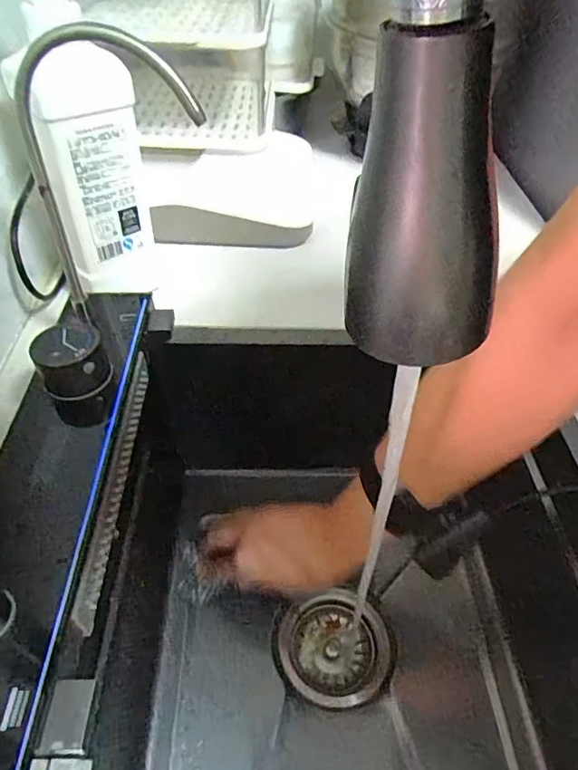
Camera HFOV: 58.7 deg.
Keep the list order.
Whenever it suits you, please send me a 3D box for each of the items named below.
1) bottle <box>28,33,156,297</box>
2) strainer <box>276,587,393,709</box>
[{"bbox_3d":[-0.160,-0.170,0.439,0.072,0.208,0.045,-10,47,-11],"label":"bottle"},{"bbox_3d":[0.045,0.265,0.517,0.110,0.026,0.103,1,46,-1],"label":"strainer"}]

